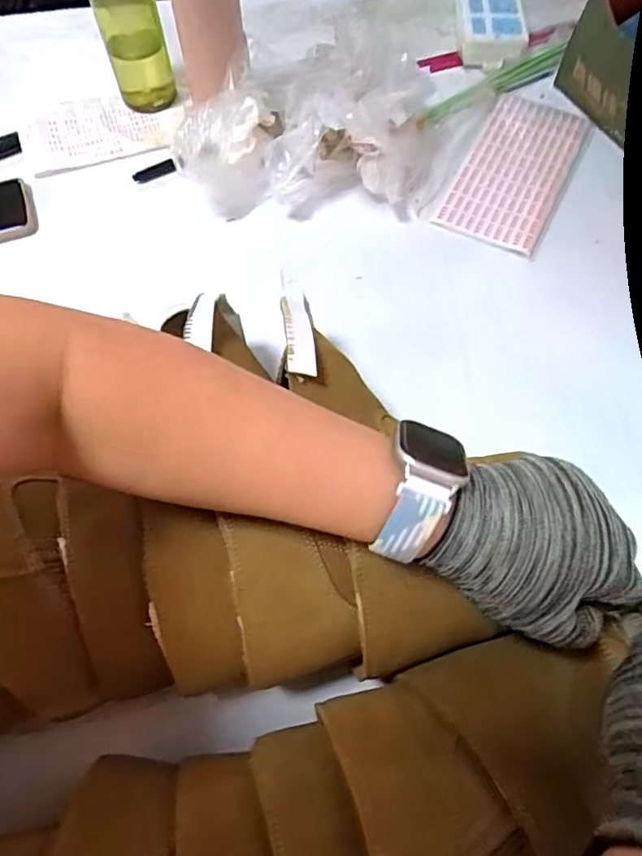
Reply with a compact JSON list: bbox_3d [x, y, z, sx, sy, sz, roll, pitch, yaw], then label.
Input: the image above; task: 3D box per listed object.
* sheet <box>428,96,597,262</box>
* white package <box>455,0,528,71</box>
[{"bbox_3d":[0.219,-0.289,0.632,0.113,0.009,0.243,24,64,11],"label":"sheet"},{"bbox_3d":[0.215,-0.560,0.743,0.083,0.031,0.247,5,64,2],"label":"white package"}]

